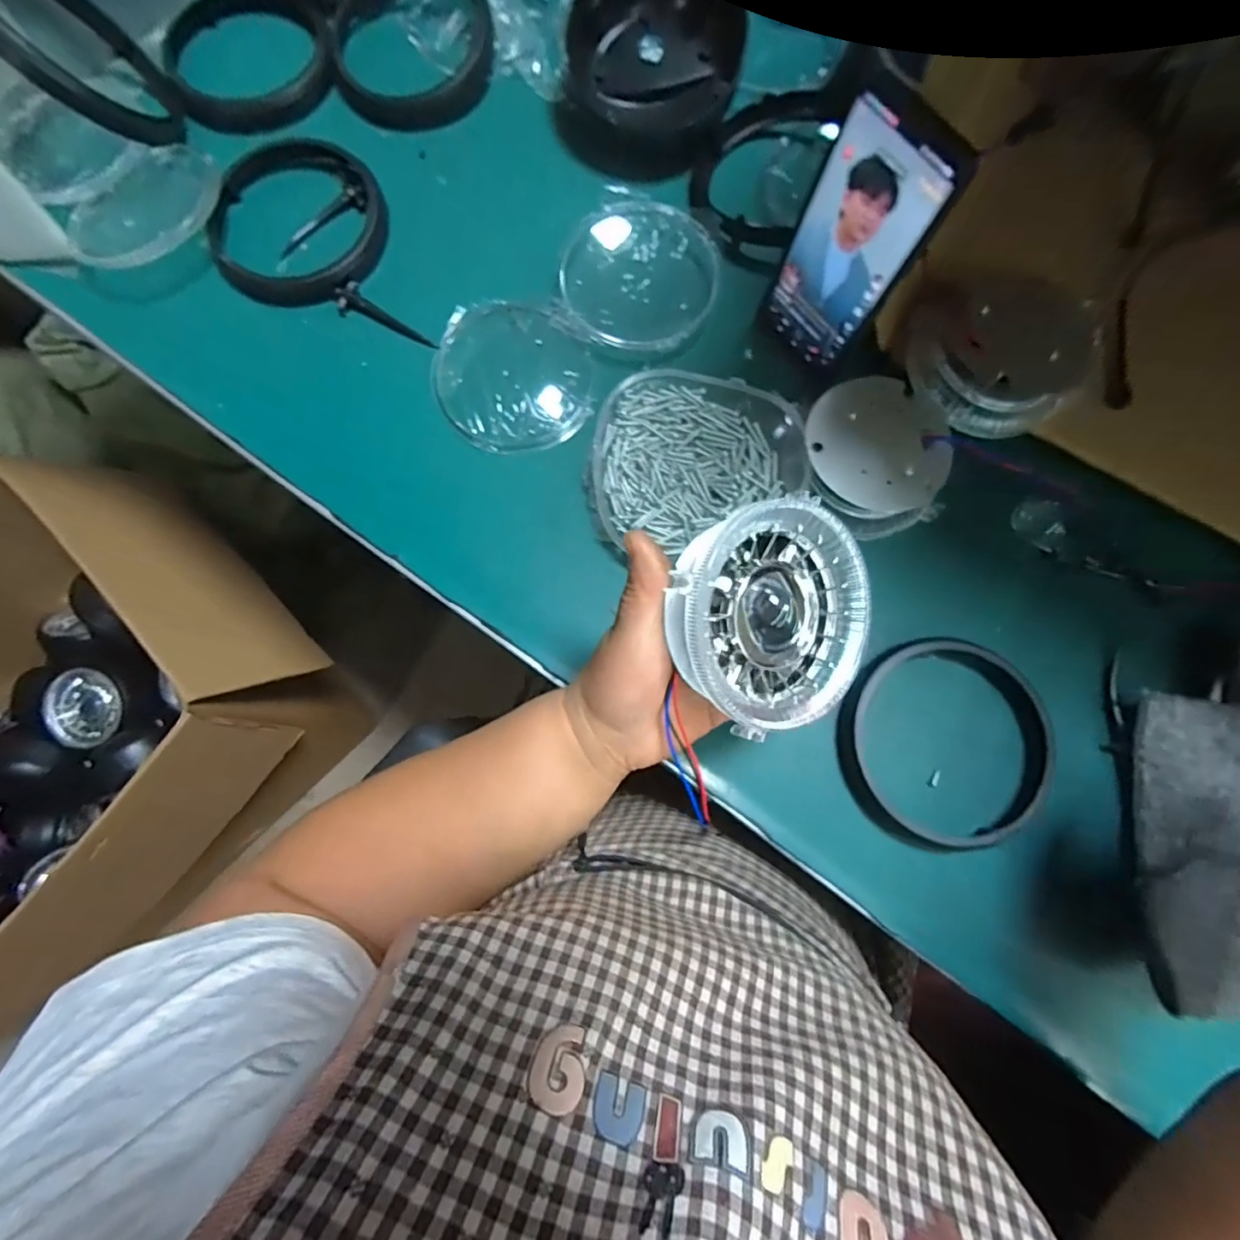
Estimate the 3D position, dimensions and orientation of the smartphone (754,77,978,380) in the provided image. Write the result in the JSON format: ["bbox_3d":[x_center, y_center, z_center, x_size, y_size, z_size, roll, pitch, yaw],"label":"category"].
[{"bbox_3d":[0.140,-0.226,0.356,0.005,0.162,0.079,-37,82,-14],"label":"smartphone"}]

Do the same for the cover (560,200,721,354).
[{"bbox_3d":[0.018,-0.266,0.440,0.113,0.025,0.115,22,80,4],"label":"cover"}]

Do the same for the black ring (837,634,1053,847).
[{"bbox_3d":[0.212,0.079,0.374,0.129,0.016,0.135,0,79,0],"label":"black ring"}]

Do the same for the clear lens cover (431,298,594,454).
[{"bbox_3d":[-0.080,-0.186,0.429,0.115,0.016,0.118,-14,79,-3],"label":"clear lens cover"}]

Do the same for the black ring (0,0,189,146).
[{"bbox_3d":[-0.412,-0.436,0.414,0.026,0.136,0.129,-24,88,25],"label":"black ring"}]

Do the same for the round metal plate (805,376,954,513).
[{"bbox_3d":[0.176,-0.122,0.390,0.094,0.007,0.093,0,78,0],"label":"round metal plate"}]

